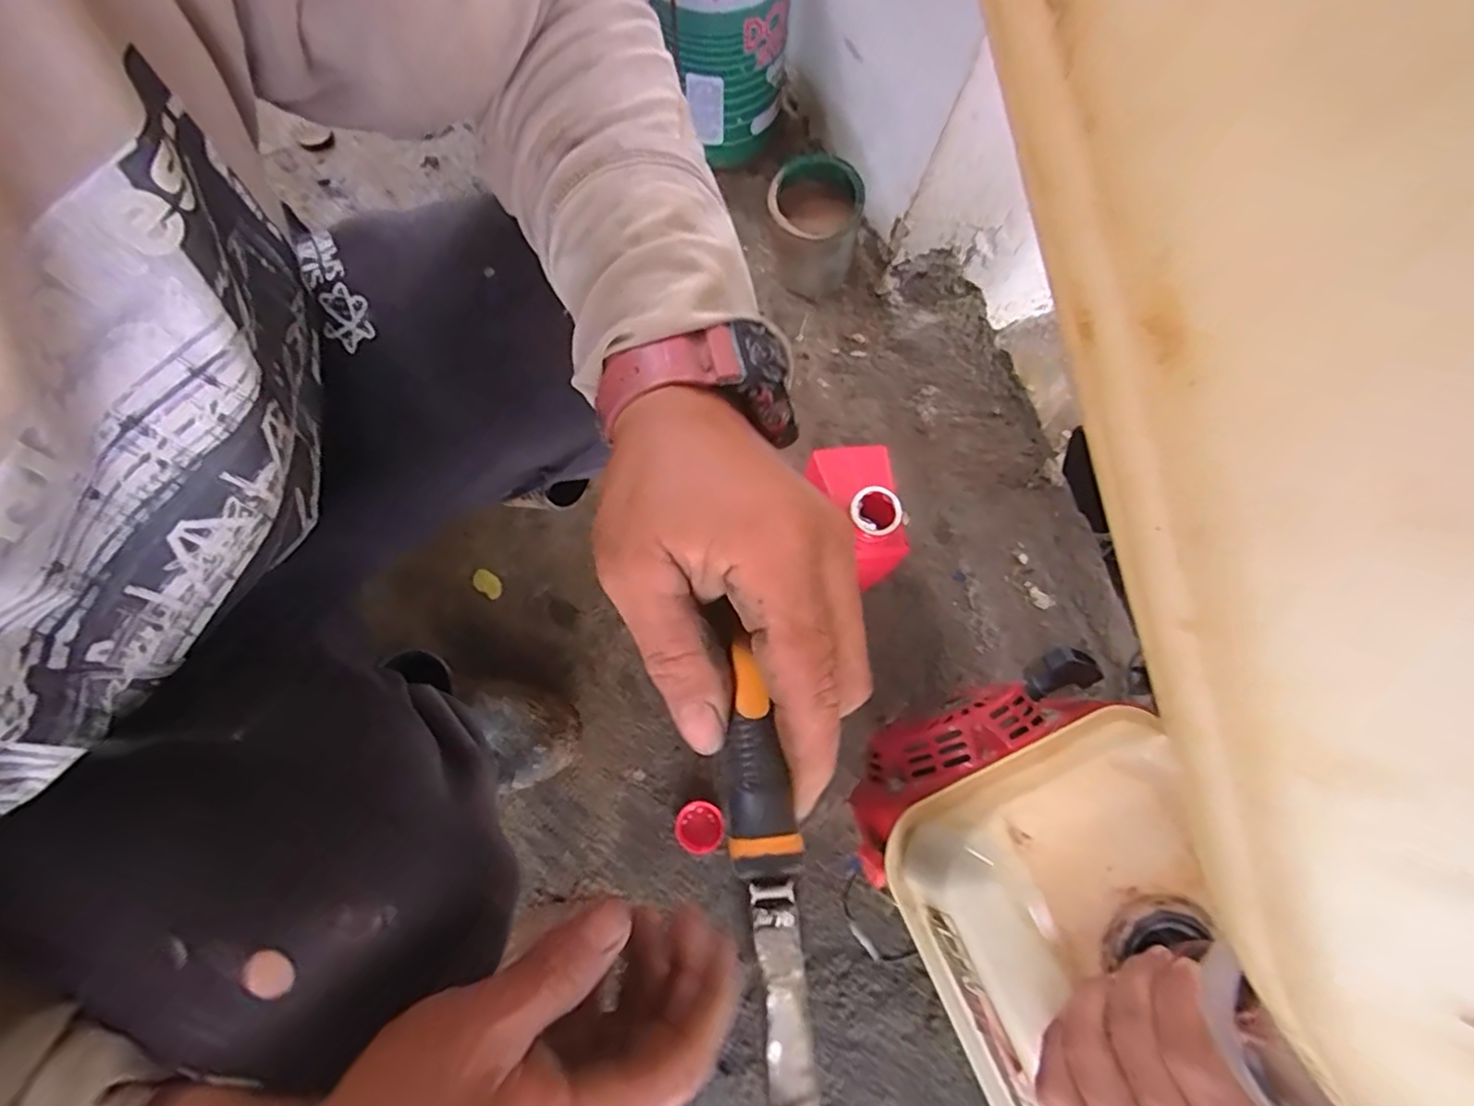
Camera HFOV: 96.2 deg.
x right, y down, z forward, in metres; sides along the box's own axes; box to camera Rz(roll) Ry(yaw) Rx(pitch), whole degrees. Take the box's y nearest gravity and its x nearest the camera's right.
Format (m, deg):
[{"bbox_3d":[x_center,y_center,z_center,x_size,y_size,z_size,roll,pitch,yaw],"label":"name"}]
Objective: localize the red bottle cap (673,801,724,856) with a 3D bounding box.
[{"bbox_3d":[-0.036,0.263,0.634,0.045,0.015,0.046,0,77,-2],"label":"red bottle cap"}]

